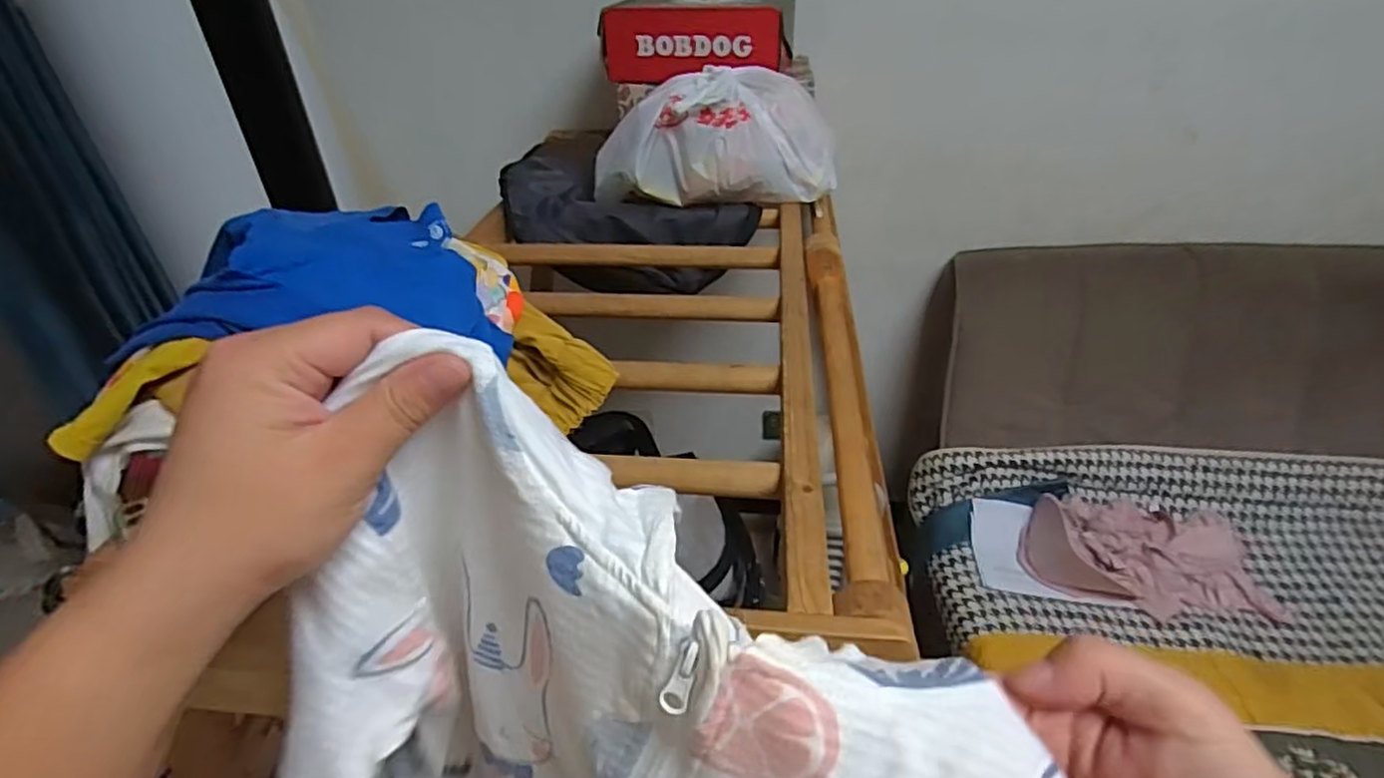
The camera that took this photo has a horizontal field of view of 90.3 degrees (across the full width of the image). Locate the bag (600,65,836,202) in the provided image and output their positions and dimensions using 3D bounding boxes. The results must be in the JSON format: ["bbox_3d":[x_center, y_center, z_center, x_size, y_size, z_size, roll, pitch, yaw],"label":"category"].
[{"bbox_3d":[0.032,-0.361,0.999,0.353,0.152,0.148,-2,34,0],"label":"bag"}]

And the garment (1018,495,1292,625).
[{"bbox_3d":[0.890,0.320,1.356,0.475,0.112,0.246,-2,34,0],"label":"garment"}]

